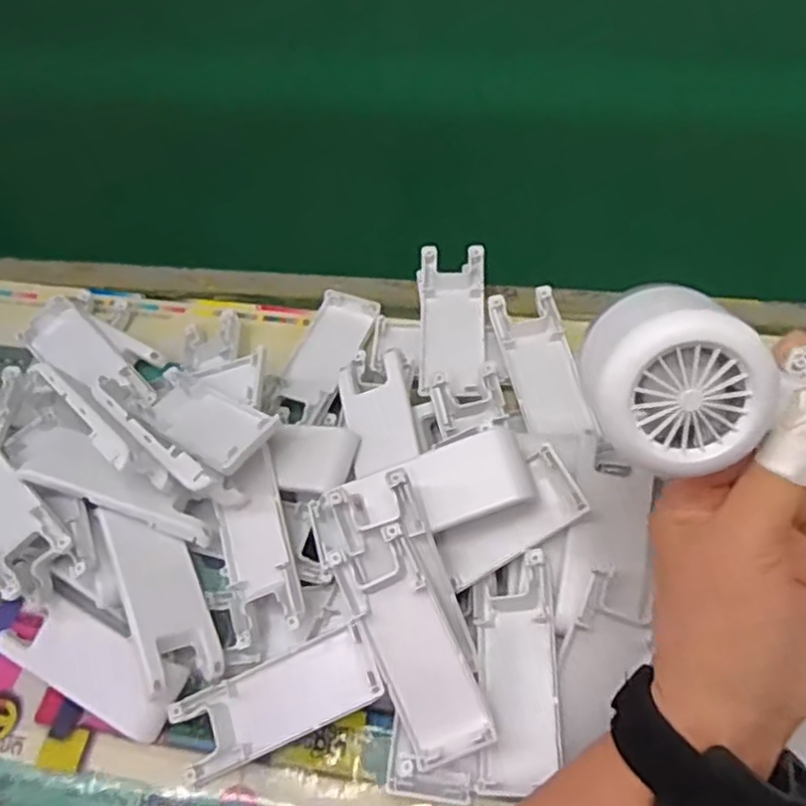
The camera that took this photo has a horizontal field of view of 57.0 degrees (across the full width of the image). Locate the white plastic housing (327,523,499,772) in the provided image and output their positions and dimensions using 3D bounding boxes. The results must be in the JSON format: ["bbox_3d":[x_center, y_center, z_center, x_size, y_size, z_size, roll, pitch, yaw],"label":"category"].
[{"bbox_3d":[0.005,0.111,0.343,0.037,0.019,0.103,-23,82,-9],"label":"white plastic housing"}]

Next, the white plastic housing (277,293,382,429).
[{"bbox_3d":[-0.049,-0.030,0.465,0.042,0.013,0.094,19,64,14],"label":"white plastic housing"}]

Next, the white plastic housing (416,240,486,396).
[{"bbox_3d":[0.030,-0.051,0.453,0.040,0.012,0.102,1,61,4],"label":"white plastic housing"}]

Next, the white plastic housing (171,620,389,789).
[{"bbox_3d":[-0.060,0.141,0.355,0.104,0.016,0.041,-27,61,5],"label":"white plastic housing"}]

